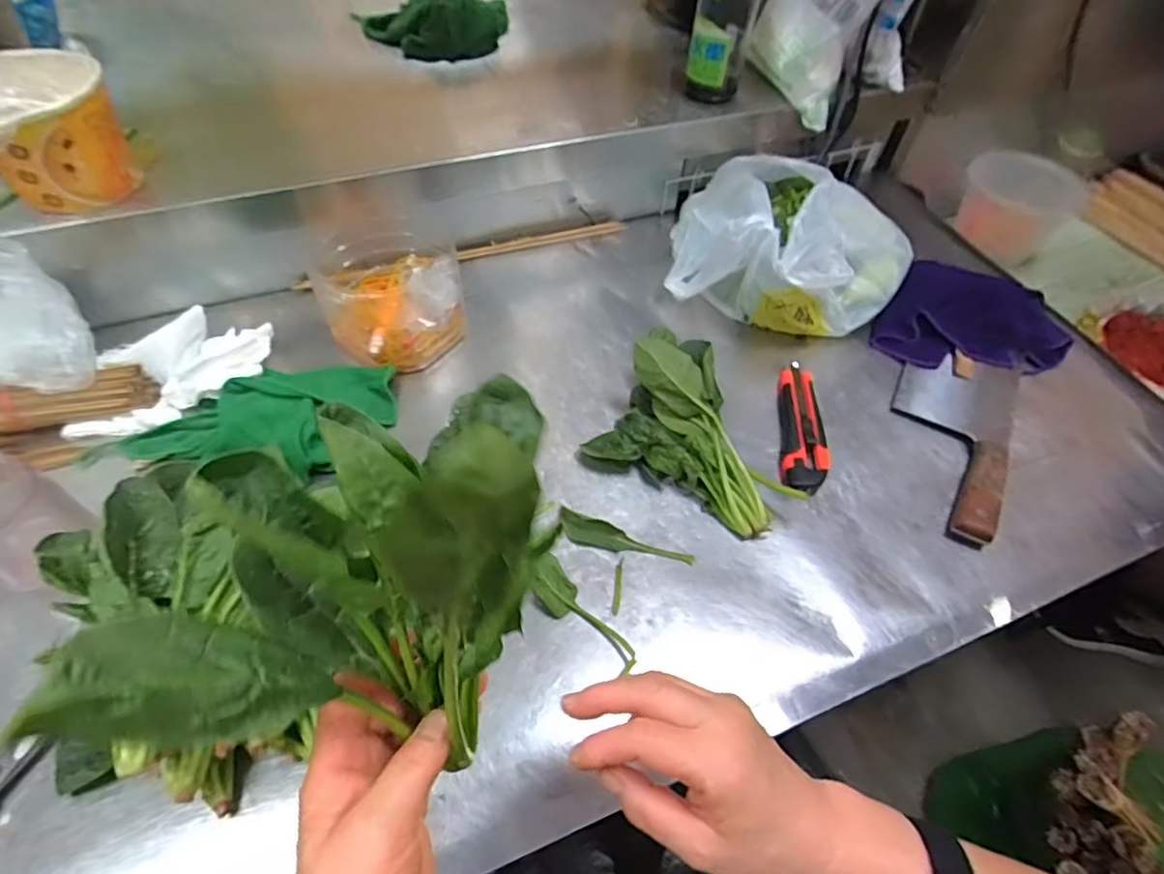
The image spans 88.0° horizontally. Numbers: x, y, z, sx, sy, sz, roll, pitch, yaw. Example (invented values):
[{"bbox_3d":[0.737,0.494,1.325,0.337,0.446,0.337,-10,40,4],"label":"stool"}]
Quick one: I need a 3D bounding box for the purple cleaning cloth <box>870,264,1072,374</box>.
[{"bbox_3d":[0.448,-0.139,0.690,0.233,0.053,0.120,0,54,-5],"label":"purple cleaning cloth"}]

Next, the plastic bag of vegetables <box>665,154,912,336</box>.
[{"bbox_3d":[0.242,-0.227,0.688,0.240,0.156,0.220,32,58,17],"label":"plastic bag of vegetables"}]

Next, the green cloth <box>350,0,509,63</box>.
[{"bbox_3d":[-0.186,-0.541,0.796,0.191,0.071,0.119,-12,56,-13],"label":"green cloth"}]

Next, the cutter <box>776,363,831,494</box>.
[{"bbox_3d":[0.218,-0.015,0.597,0.040,0.020,0.149,10,54,2],"label":"cutter"}]

